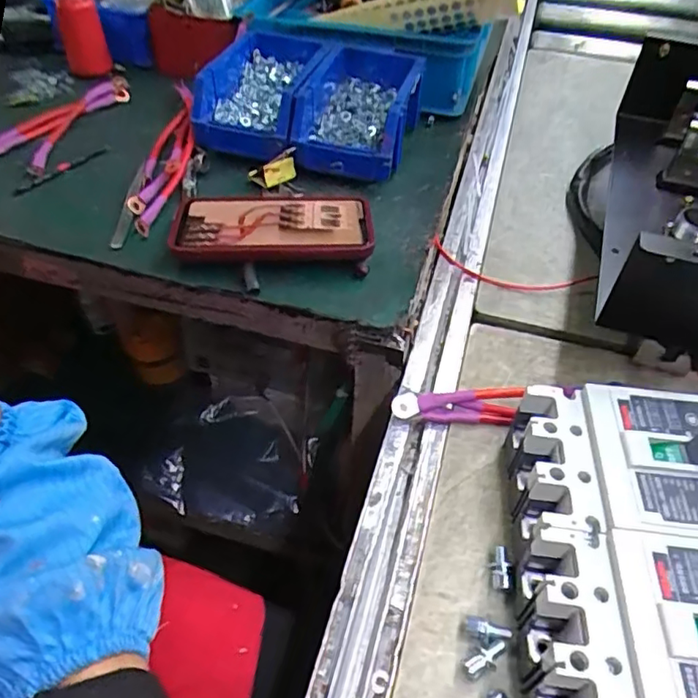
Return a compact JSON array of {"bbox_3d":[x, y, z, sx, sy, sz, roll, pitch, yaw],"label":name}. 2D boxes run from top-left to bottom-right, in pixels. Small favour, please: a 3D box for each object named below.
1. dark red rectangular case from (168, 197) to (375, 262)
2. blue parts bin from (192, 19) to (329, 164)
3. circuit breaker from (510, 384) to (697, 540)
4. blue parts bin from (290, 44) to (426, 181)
[{"bbox_3d":[-0.062,-0.106,0.488,0.158,0.018,0.083,-4,48,-4],"label":"dark red rectangular case"},{"bbox_3d":[-0.089,-0.271,0.612,0.107,0.059,0.176,9,48,7],"label":"blue parts bin"},{"bbox_3d":[0.174,0.078,0.337,0.146,0.074,0.092,6,48,4],"label":"circuit breaker"},{"bbox_3d":[0.017,-0.254,0.605,0.106,0.058,0.188,10,48,8],"label":"blue parts bin"}]

